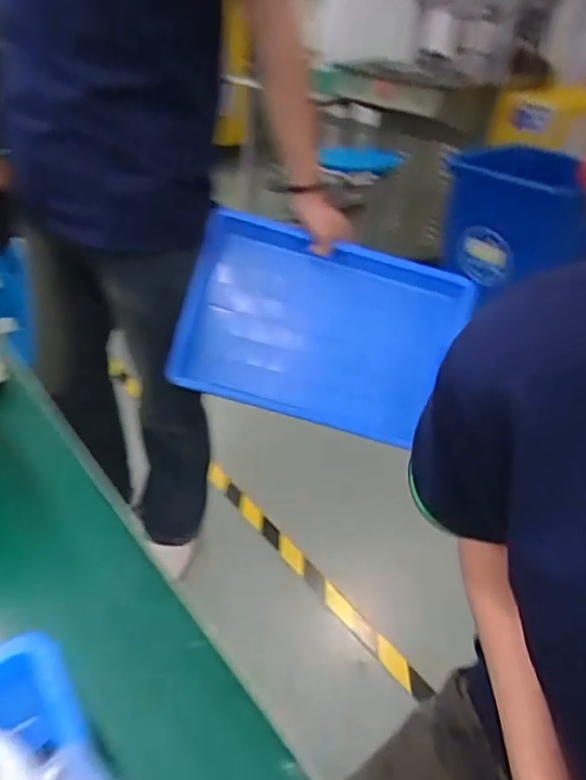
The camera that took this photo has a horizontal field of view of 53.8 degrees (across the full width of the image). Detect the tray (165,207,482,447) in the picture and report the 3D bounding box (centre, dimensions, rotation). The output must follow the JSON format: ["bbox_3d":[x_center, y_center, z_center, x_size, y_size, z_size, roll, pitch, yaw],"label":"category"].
[{"bbox_3d":[0.039,-0.097,0.947,0.416,0.289,0.050,17,6,-4],"label":"tray"}]

